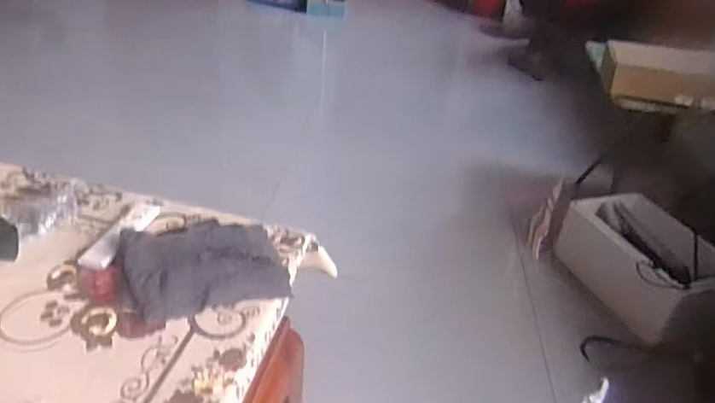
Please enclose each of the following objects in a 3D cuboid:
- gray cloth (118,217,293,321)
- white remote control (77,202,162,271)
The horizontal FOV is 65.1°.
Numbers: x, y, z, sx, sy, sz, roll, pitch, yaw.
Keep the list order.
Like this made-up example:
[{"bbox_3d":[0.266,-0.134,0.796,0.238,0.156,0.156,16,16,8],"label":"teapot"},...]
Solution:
[{"bbox_3d":[-0.196,0.074,0.716,0.196,0.044,0.146,-9,36,-22],"label":"gray cloth"},{"bbox_3d":[-0.319,0.039,0.767,0.044,0.020,0.146,11,34,7],"label":"white remote control"}]

